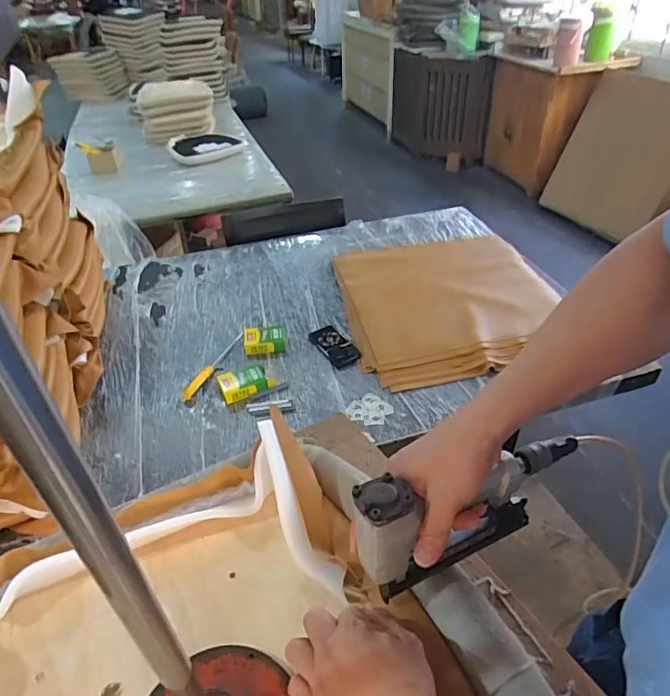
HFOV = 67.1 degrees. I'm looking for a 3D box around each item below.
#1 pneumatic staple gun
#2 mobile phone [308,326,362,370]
[{"bbox_3d":[0.130,0.164,0.493,0.249,0.121,0.047,-6,32,-25],"label":"pneumatic staple gun"},{"bbox_3d":[-0.003,-0.006,1.399,0.084,0.016,0.186,-21,42,-21],"label":"mobile phone"}]

